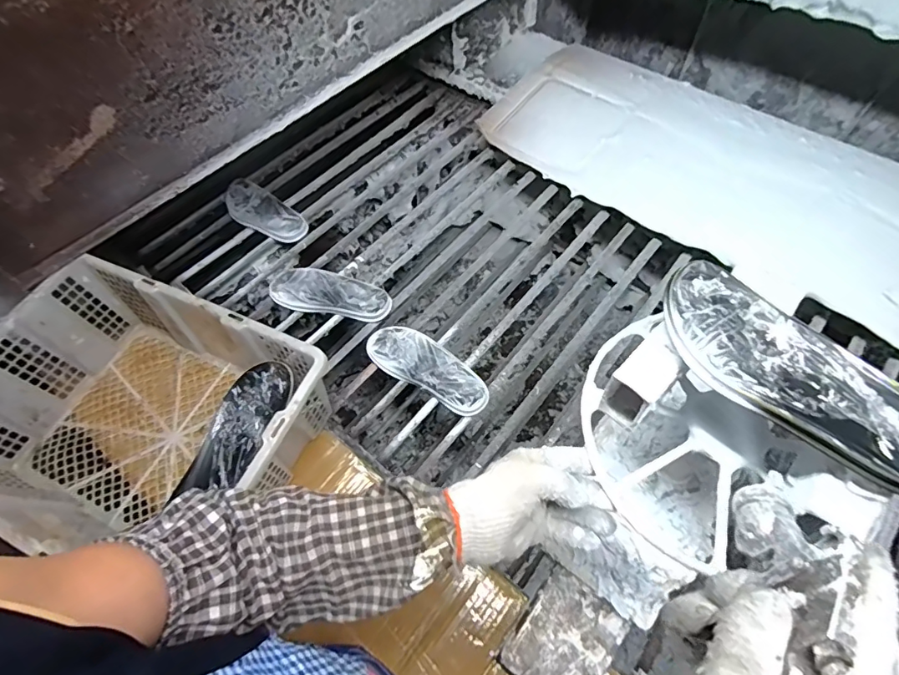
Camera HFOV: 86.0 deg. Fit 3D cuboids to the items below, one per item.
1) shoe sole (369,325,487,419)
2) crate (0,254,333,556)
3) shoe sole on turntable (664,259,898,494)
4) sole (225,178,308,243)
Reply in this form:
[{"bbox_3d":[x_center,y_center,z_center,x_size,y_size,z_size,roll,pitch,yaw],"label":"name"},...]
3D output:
[{"bbox_3d":[-0.034,0.050,0.846,0.230,0.016,0.091,28,68,17],"label":"shoe sole"},{"bbox_3d":[-0.441,0.119,0.694,0.469,0.179,0.342,22,62,13],"label":"crate"},{"bbox_3d":[0.272,0.026,0.381,0.222,0.020,0.092,39,67,21],"label":"shoe sole on turntable"},{"bbox_3d":[-0.414,-0.276,1.081,0.230,0.035,0.091,35,66,20],"label":"sole"}]

